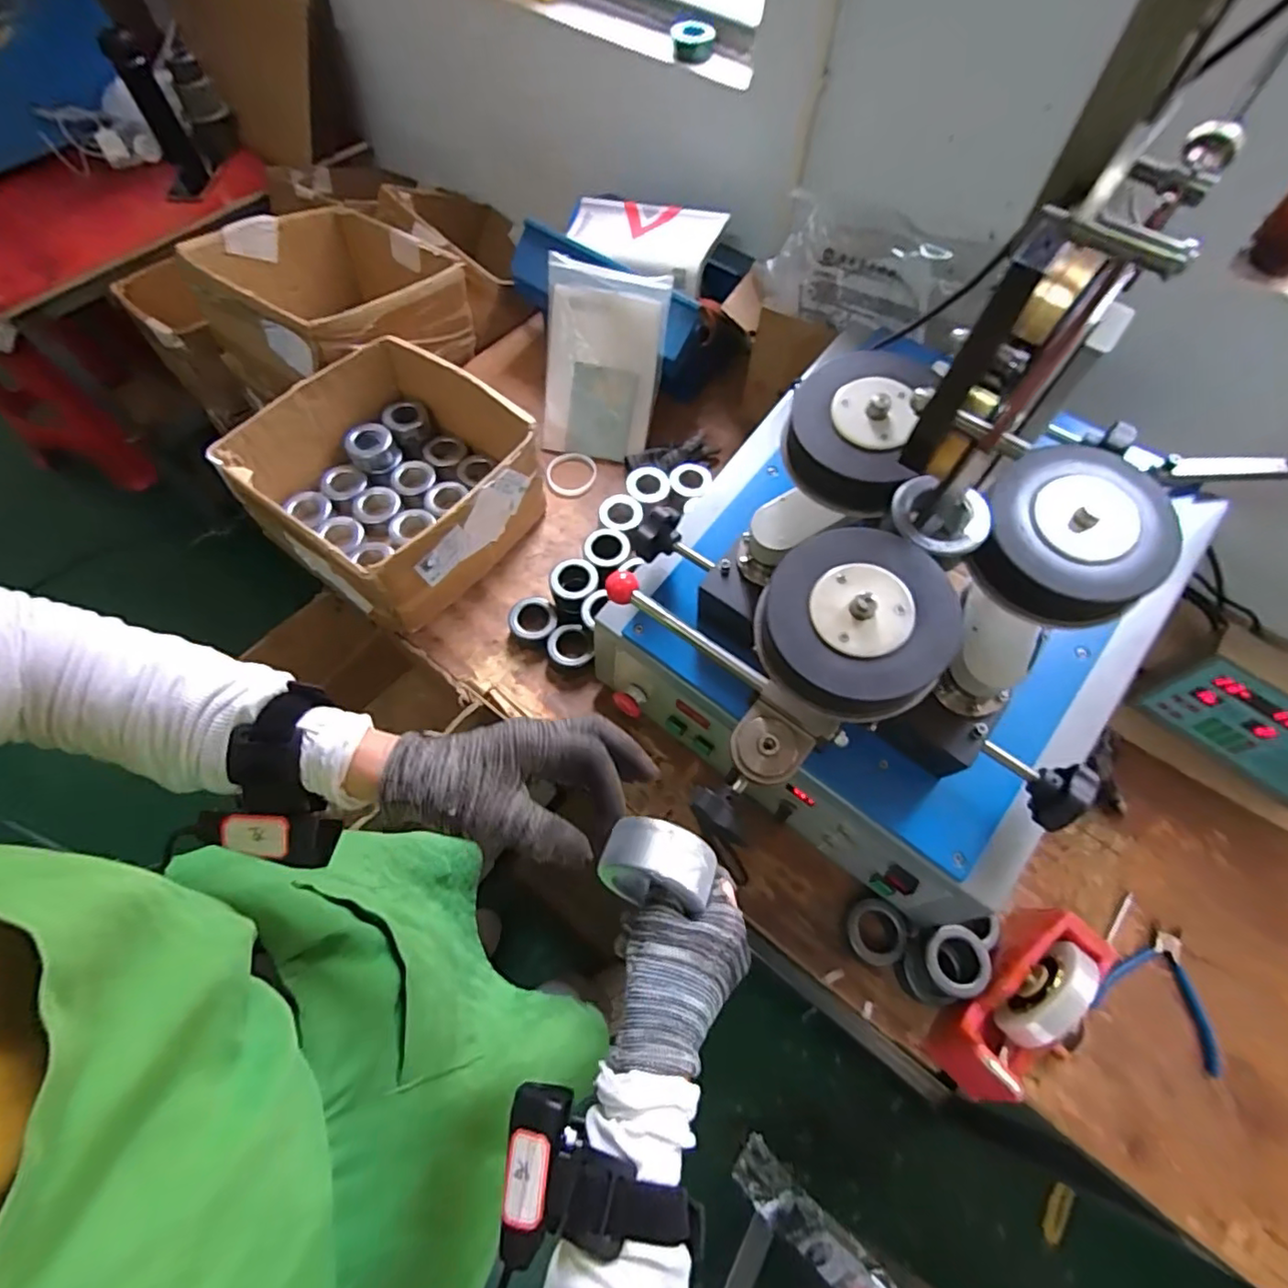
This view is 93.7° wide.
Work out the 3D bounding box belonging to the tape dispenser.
[{"bbox_3d":[0.394,0.374,0.636,0.207,0.120,0.069,-41,71,-19],"label":"tape dispenser"}]

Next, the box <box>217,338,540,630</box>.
[{"bbox_3d":[-0.361,-0.234,0.900,0.327,0.175,0.345,32,67,14],"label":"box"}]

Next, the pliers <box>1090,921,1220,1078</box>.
[{"bbox_3d":[0.601,0.394,0.696,0.129,0.017,0.130,32,67,14],"label":"pliers"}]

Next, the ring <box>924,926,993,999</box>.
[{"bbox_3d":[0.338,0.340,0.648,0.061,0.021,0.067,0,63,-1],"label":"ring"}]

